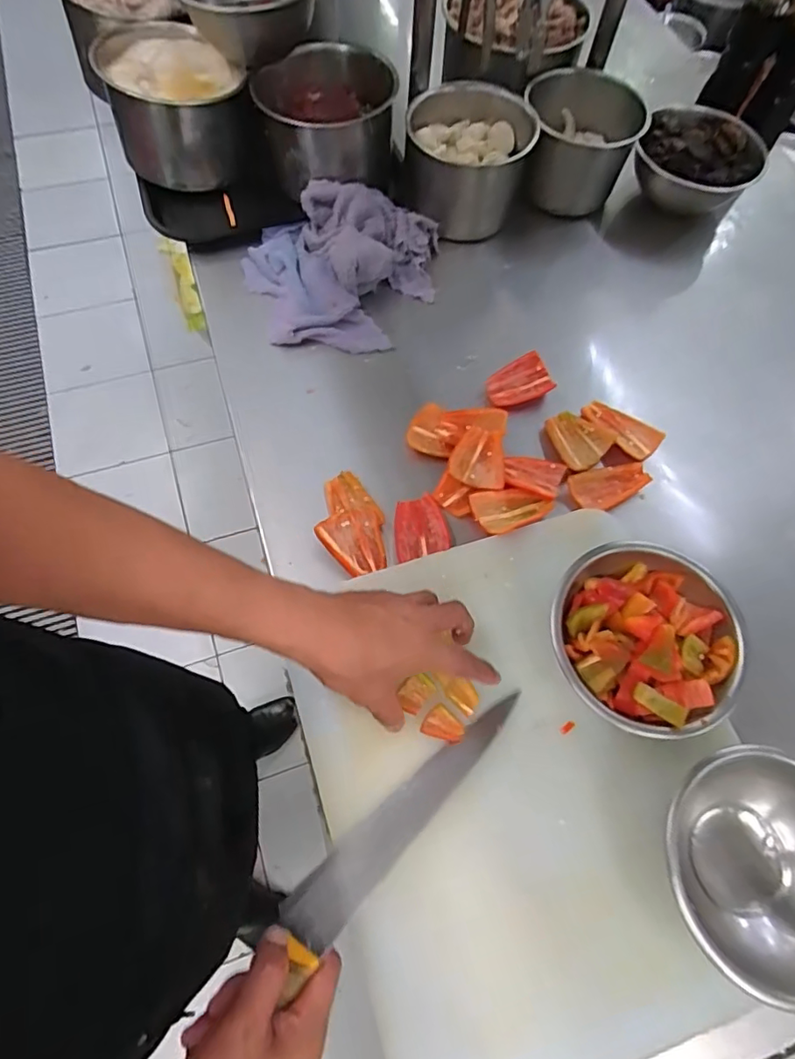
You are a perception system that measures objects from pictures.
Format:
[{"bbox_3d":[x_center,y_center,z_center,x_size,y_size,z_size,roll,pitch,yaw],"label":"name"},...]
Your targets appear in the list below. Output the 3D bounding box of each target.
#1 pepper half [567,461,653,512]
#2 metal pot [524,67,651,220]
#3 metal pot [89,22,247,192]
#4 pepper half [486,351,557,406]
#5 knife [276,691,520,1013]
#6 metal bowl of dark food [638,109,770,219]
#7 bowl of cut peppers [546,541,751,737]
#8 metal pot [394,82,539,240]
[{"bbox_3d":[0.222,-0.046,0.573,0.081,0.011,0.042,-18,67,-8],"label":"pepper half"},{"bbox_3d":[0.231,-0.505,0.734,0.144,0.119,0.143,1,67,-3],"label":"metal pot"},{"bbox_3d":[-0.275,-0.532,0.697,0.158,0.098,0.169,-19,69,-11],"label":"metal pot"},{"bbox_3d":[0.137,-0.167,0.624,0.070,0.014,0.050,-23,68,-10],"label":"pepper half"},{"bbox_3d":[-0.035,0.252,0.399,0.038,0.038,0.359,42,63,17],"label":"knife"},{"bbox_3d":[0.391,-0.477,0.737,0.150,0.084,0.141,23,67,7],"label":"metal bowl of dark food"},{"bbox_3d":[0.204,0.092,0.463,0.143,0.058,0.154,-8,67,-7],"label":"bowl of cut peppers"},{"bbox_3d":[0.084,-0.459,0.693,0.147,0.117,0.142,-10,67,-7],"label":"metal pot"}]

